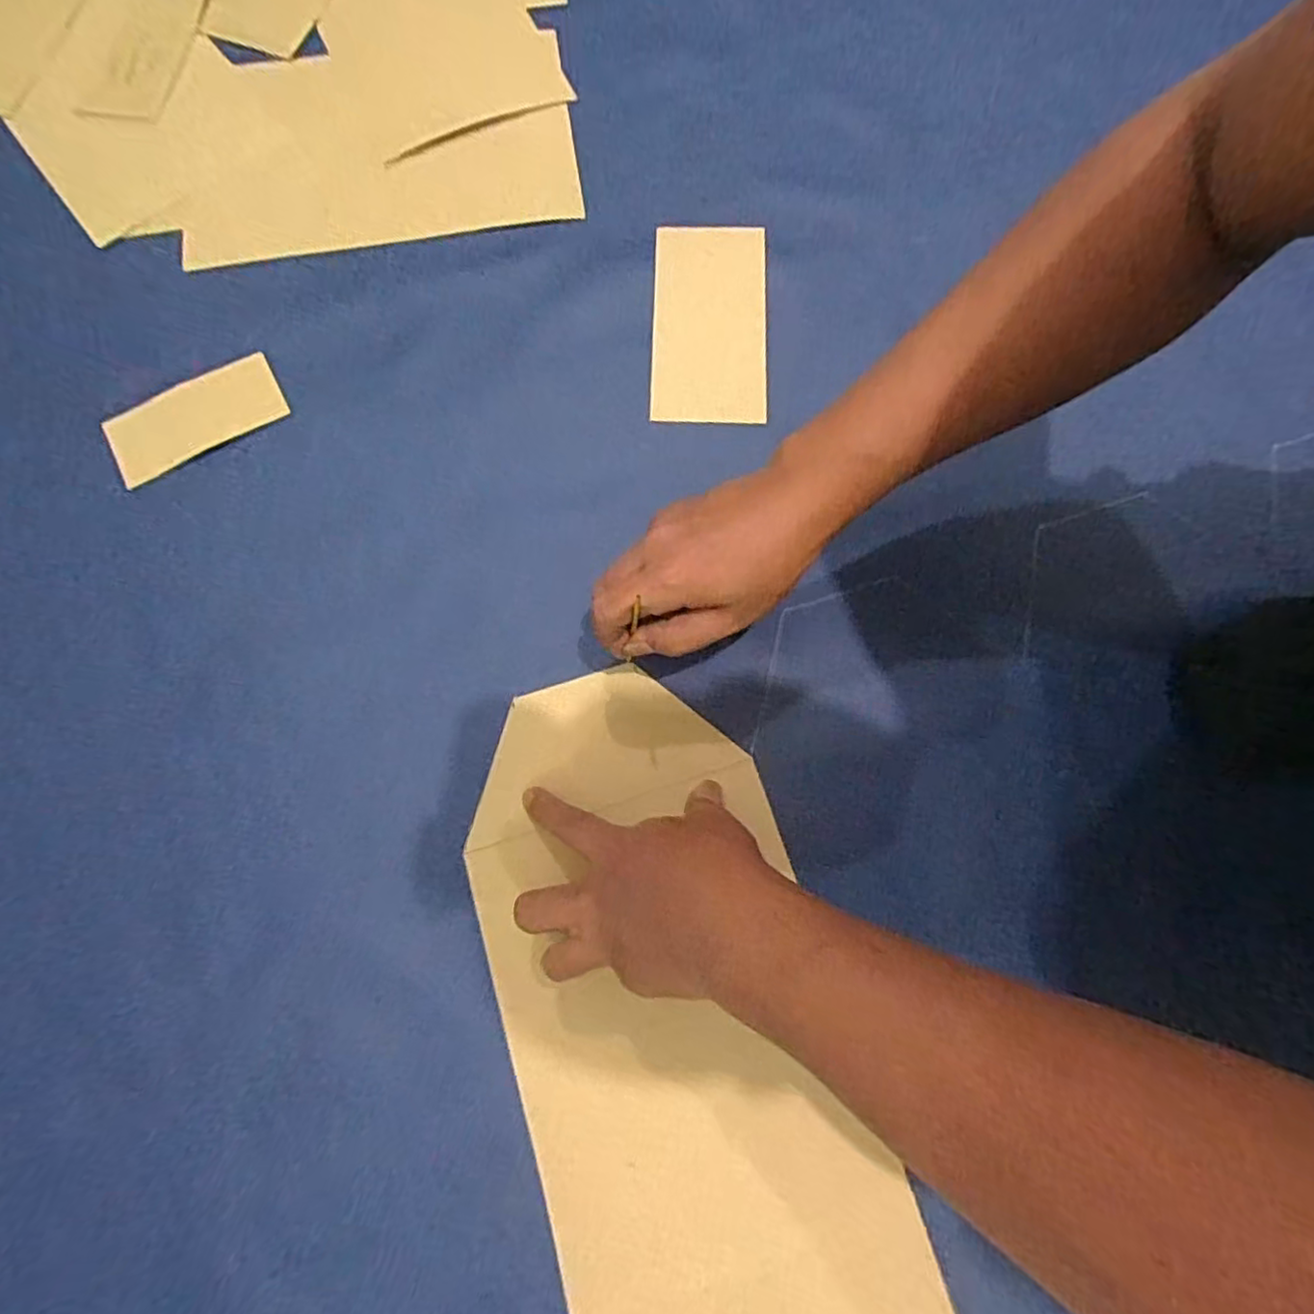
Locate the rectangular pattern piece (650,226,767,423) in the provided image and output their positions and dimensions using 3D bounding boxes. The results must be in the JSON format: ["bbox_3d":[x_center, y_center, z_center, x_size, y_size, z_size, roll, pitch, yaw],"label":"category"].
[{"bbox_3d":[0.039,-0.249,0.488,0.081,0.005,0.166,2,76,0],"label":"rectangular pattern piece"}]

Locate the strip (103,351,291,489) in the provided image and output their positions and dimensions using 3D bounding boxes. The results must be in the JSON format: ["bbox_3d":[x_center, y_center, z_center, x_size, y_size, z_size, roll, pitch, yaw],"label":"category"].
[{"bbox_3d":[-0.325,-0.170,0.467,0.118,0.009,0.054,-28,77,-7],"label":"strip"}]

